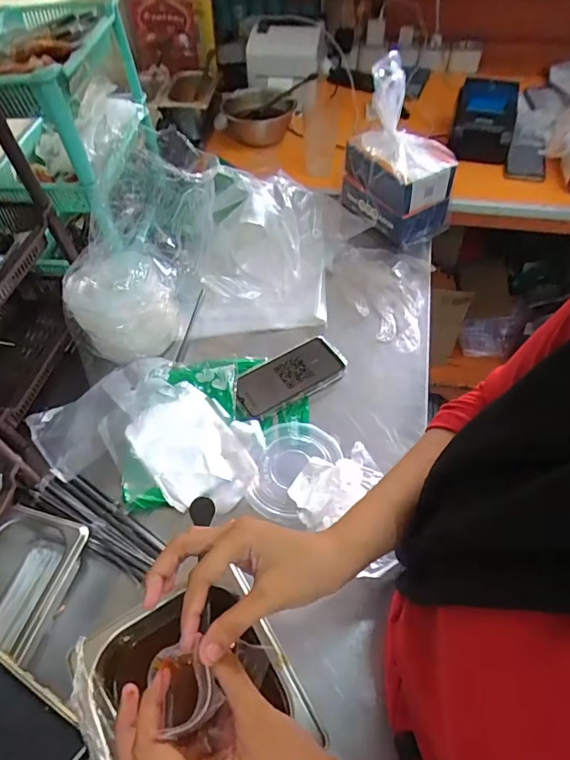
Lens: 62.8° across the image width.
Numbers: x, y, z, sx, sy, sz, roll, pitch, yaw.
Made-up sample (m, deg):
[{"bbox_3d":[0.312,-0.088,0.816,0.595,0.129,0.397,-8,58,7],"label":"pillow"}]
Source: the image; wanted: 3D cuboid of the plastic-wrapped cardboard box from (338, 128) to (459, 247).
[{"bbox_3d":[0.207,-0.362,0.862,0.115,0.130,0.186,-37,60,-23],"label":"plastic-wrapped cardboard box"}]

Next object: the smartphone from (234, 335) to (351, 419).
[{"bbox_3d":[0.002,-0.007,0.677,0.174,0.009,0.078,-24,60,-19],"label":"smartphone"}]

